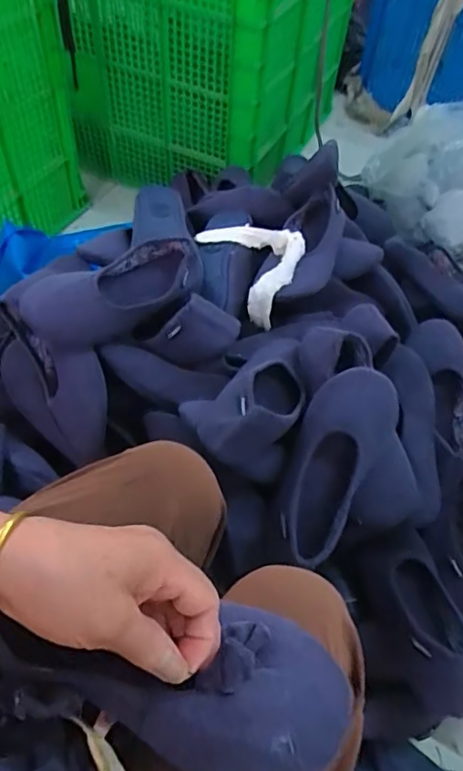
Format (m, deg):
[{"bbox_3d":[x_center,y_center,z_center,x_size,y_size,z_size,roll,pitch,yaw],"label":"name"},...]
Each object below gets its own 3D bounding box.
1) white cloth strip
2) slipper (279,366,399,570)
[{"bbox_3d":[0.035,-0.187,0.818,0.100,0.091,0.180,-26,61,-20],"label":"white cloth strip"},{"bbox_3d":[0.114,0.083,0.622,0.094,0.048,0.219,23,78,12],"label":"slipper"}]

